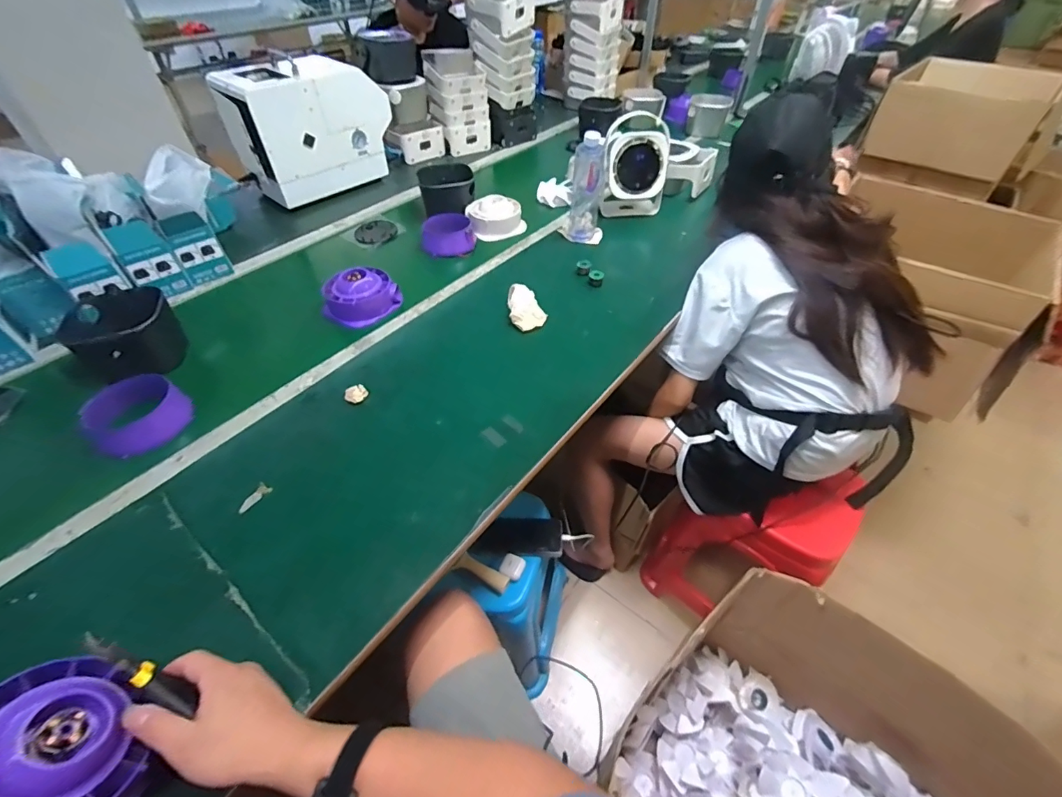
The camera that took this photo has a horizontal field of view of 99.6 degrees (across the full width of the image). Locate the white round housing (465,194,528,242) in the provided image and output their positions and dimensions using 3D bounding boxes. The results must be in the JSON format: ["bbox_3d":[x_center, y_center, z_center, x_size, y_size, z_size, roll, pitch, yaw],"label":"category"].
[{"bbox_3d":[-0.090,-0.460,1.129,0.144,0.065,0.144,-1,47,1],"label":"white round housing"}]

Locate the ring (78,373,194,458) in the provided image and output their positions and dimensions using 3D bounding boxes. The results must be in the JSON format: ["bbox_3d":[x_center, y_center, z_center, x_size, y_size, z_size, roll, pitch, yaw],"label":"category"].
[{"bbox_3d":[-0.595,0.024,0.680,0.106,0.064,0.122,29,53,25],"label":"ring"}]

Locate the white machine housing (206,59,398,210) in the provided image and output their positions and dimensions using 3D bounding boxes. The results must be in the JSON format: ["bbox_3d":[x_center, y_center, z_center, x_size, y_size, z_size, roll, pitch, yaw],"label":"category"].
[{"bbox_3d":[-0.596,-0.729,1.218,0.393,0.275,0.231,-34,55,-27],"label":"white machine housing"}]

